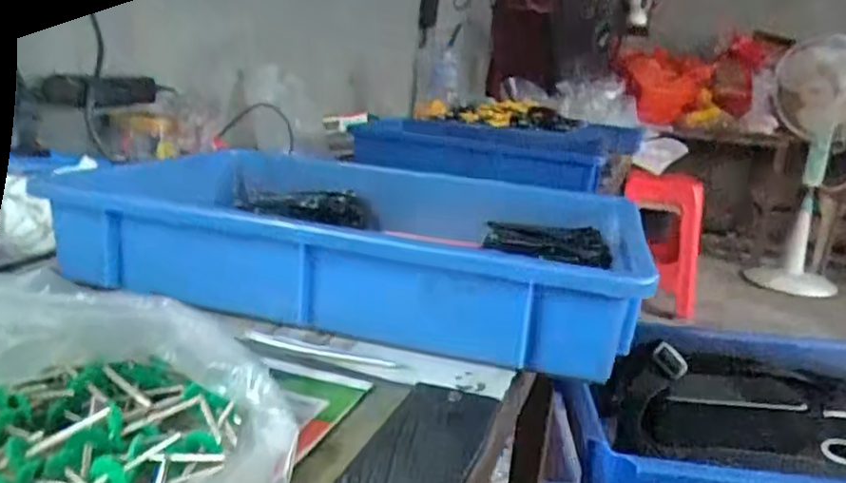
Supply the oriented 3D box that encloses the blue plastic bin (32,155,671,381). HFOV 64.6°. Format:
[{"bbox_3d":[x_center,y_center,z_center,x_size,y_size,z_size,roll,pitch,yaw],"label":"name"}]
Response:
[{"bbox_3d":[-0.037,-0.009,0.595,0.425,0.079,0.327,9,15,16],"label":"blue plastic bin"}]

